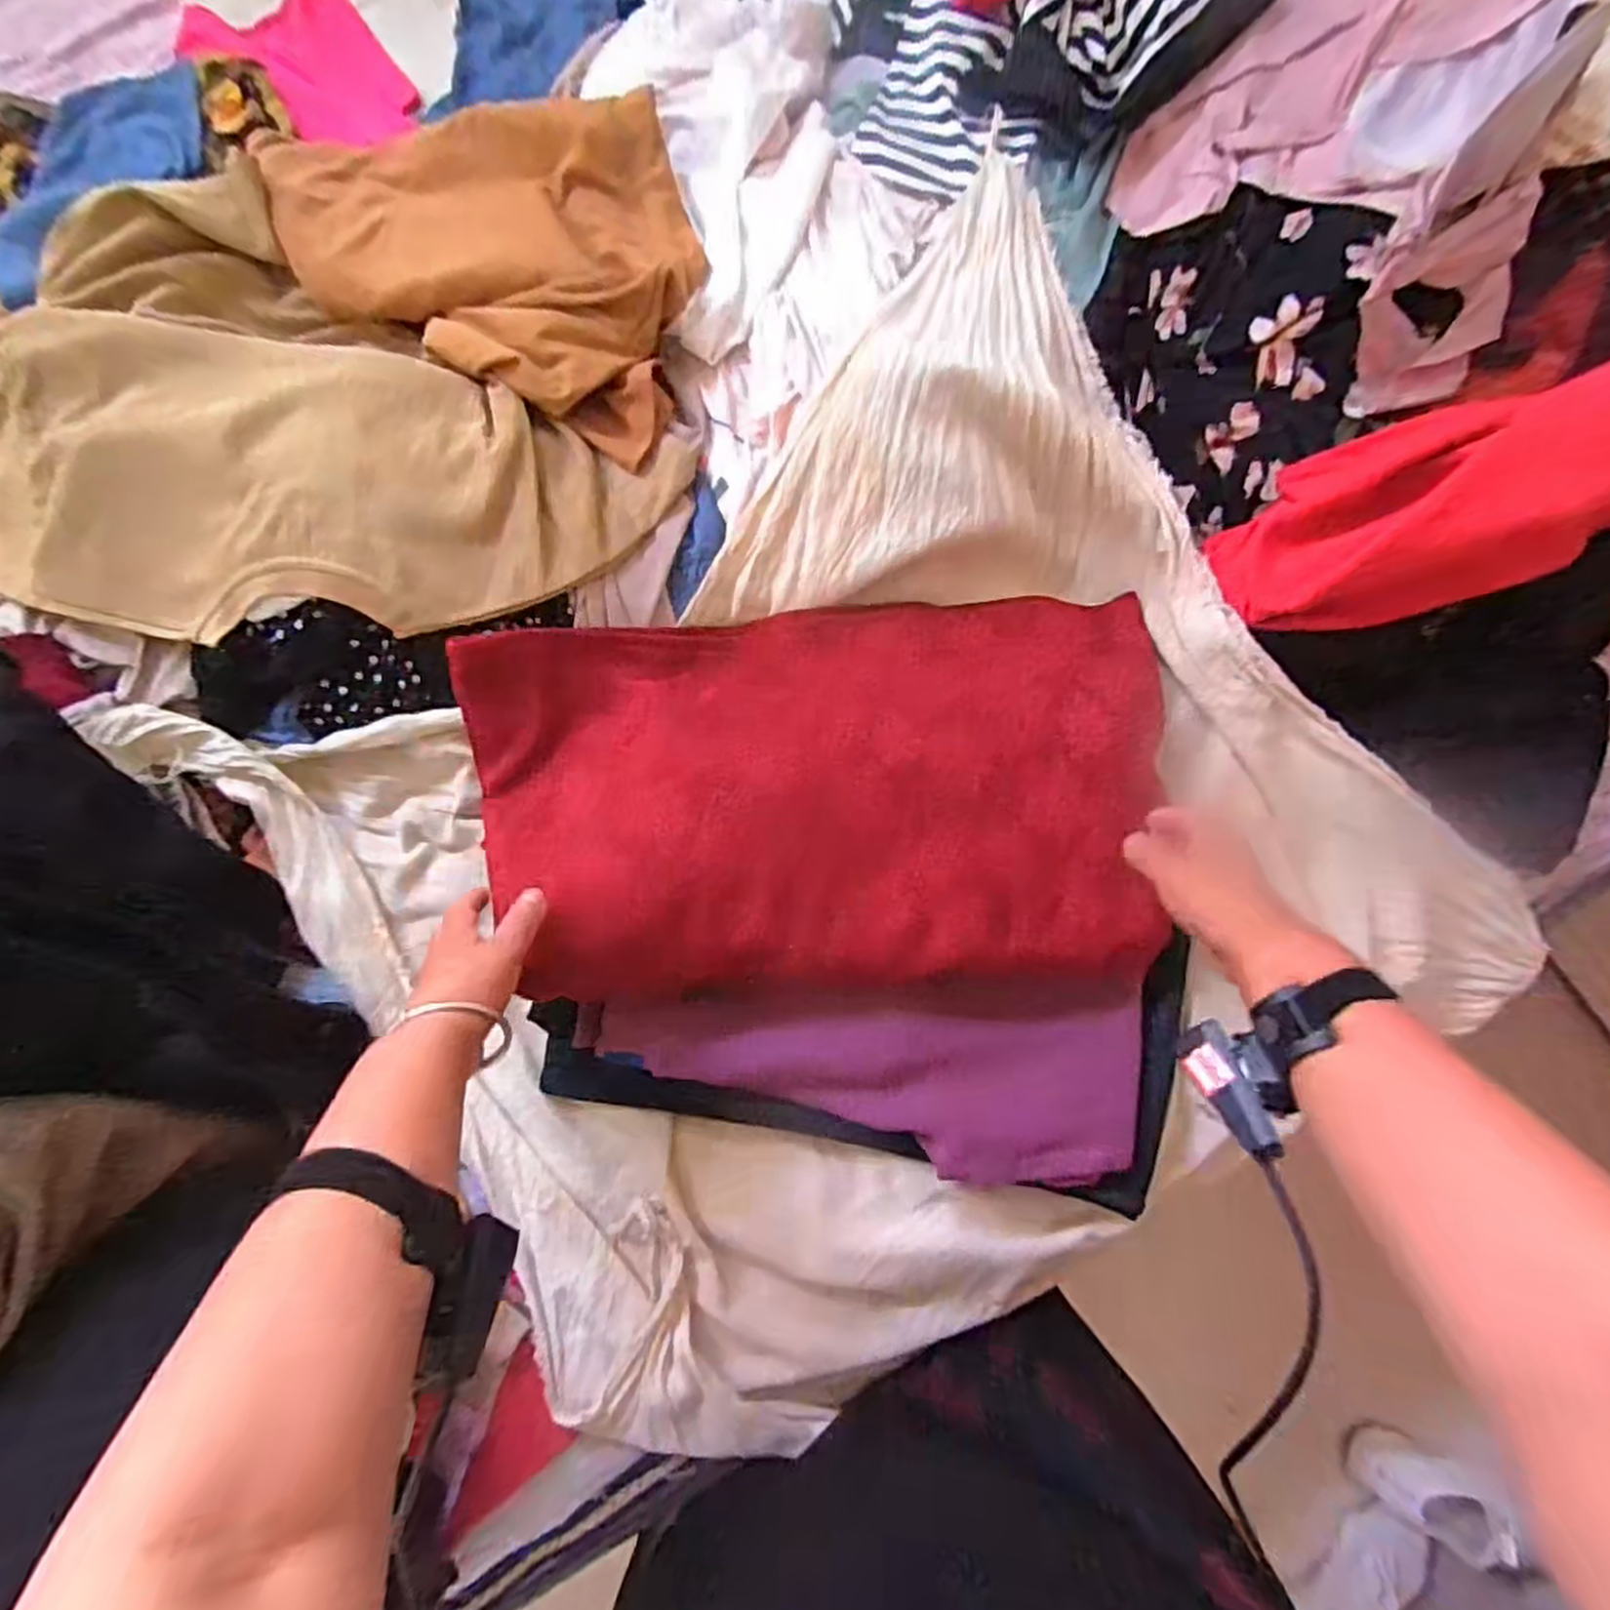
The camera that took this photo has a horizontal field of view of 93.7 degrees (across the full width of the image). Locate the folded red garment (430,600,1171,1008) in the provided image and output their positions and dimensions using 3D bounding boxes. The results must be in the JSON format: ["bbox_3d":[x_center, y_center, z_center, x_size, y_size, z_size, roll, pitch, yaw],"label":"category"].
[{"bbox_3d":[0.014,-0.020,0.606,0.542,0.081,0.312,-4,80,3],"label":"folded red garment"}]

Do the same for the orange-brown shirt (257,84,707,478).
[{"bbox_3d":[-0.268,-0.510,0.659,0.453,0.069,0.265,31,84,8],"label":"orange-brown shirt"}]

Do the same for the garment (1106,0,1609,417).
[{"bbox_3d":[0.438,-0.511,0.565,0.325,0.116,0.290,42,85,9],"label":"garment"}]

